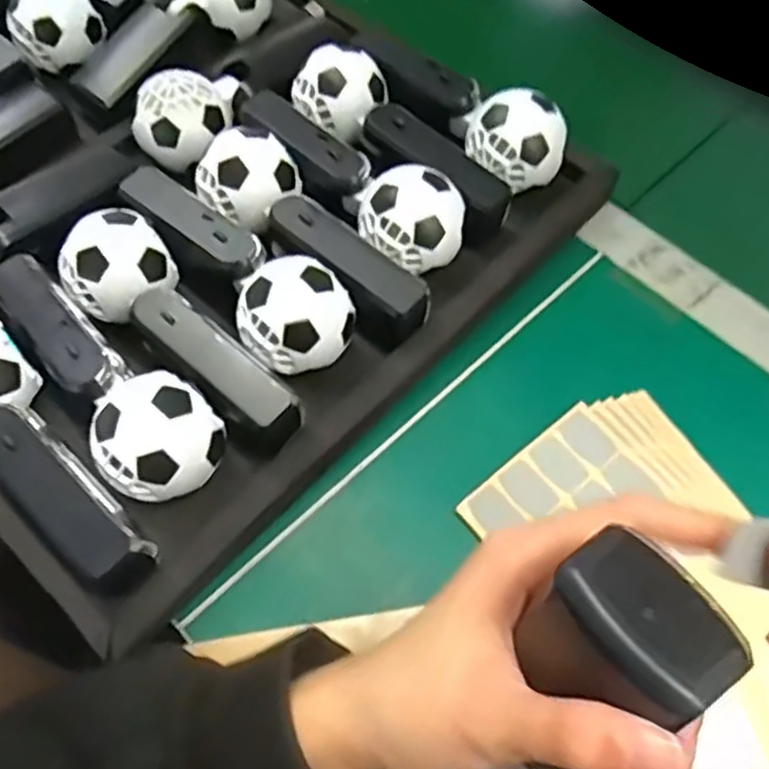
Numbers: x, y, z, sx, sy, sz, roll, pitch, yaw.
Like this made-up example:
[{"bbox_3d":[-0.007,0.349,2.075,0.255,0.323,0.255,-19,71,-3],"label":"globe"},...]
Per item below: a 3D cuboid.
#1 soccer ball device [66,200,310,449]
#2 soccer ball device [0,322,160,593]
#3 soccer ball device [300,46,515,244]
[{"bbox_3d":[-0.112,-0.027,0.389,0.052,0.057,0.155,-40,68,-21],"label":"soccer ball device"},{"bbox_3d":[-0.178,0.038,0.357,0.052,0.063,0.156,-38,67,-20],"label":"soccer ball device"},{"bbox_3d":[0.010,-0.164,0.458,0.159,0.047,0.058,39,67,20],"label":"soccer ball device"}]

